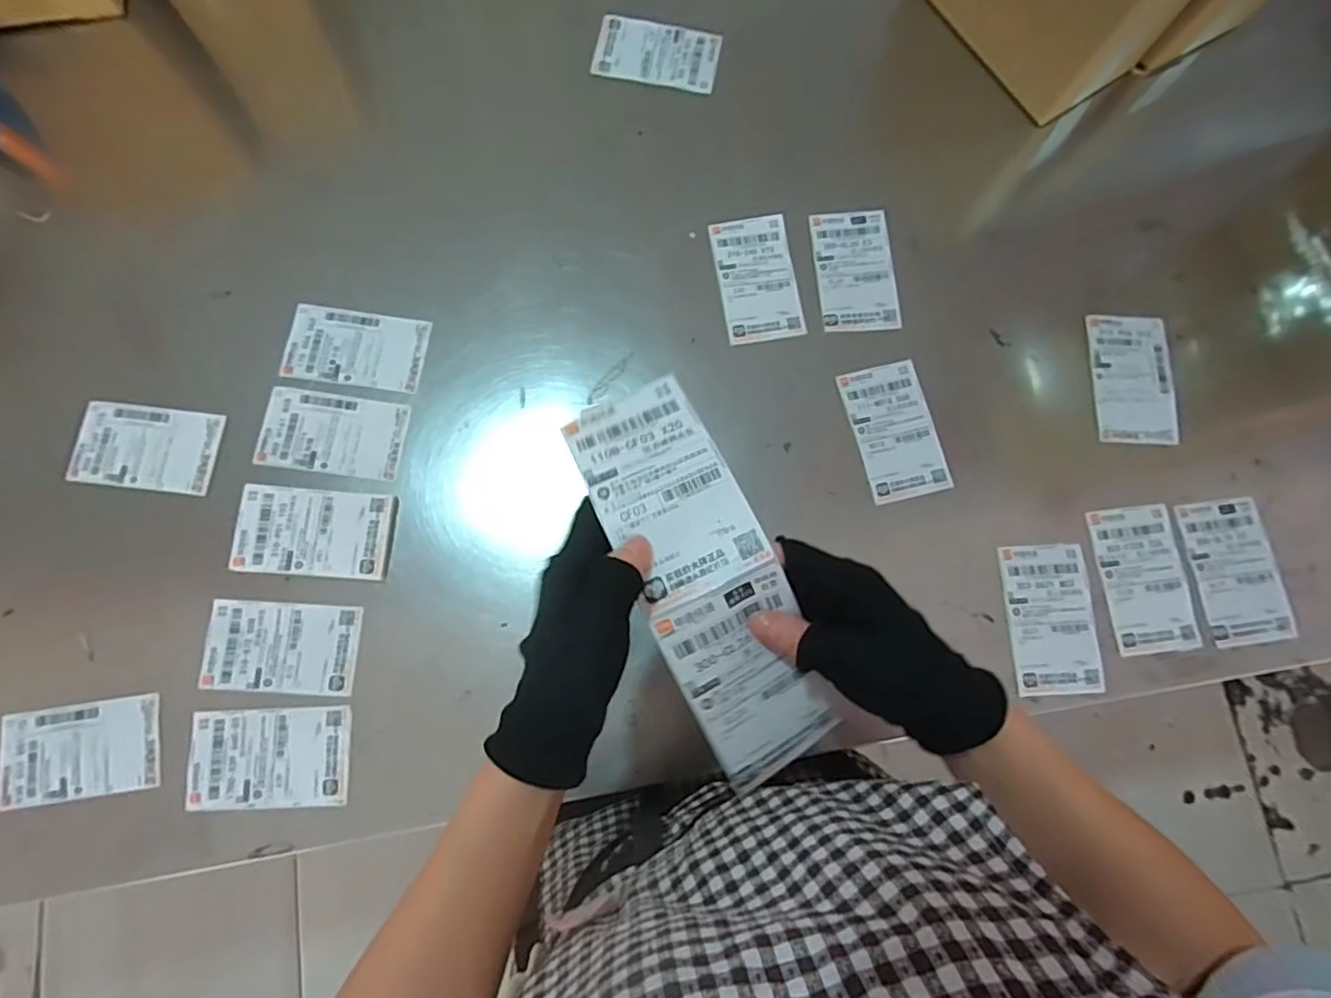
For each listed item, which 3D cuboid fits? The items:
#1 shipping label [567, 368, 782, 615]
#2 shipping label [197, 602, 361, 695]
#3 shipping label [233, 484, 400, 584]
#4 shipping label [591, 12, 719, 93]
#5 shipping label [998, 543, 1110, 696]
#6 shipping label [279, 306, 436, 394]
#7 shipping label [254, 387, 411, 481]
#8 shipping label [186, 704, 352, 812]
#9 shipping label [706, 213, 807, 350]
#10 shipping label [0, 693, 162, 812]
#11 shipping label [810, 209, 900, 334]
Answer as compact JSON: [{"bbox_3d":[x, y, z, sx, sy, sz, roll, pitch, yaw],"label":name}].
[{"bbox_3d":[-0.002,-0.007,0.340,0.073,0.027,0.125,-24,79,-7],"label":"shipping label"},{"bbox_3d":[-0.335,0.130,0.532,0.127,0.005,0.075,3,79,0],"label":"shipping label"},{"bbox_3d":[-0.313,0.030,0.546,0.132,0.014,0.077,4,79,0],"label":"shipping label"},{"bbox_3d":[-0.008,-0.484,0.662,0.131,0.004,0.074,12,82,0],"label":"shipping label"},{"bbox_3d":[0.347,0.107,0.546,0.074,0.006,0.130,-1,79,-1],"label":"shipping label"},{"bbox_3d":[-0.299,-0.146,0.591,0.128,0.009,0.076,6,79,0],"label":"shipping label"},{"bbox_3d":[-0.311,-0.061,0.570,0.126,0.009,0.076,7,79,0],"label":"shipping label"},{"bbox_3d":[-0.334,0.219,0.516,0.129,0.004,0.079,-2,79,-1],"label":"shipping label"},{"bbox_3d":[0.092,-0.221,0.611,0.077,0.005,0.129,-9,82,-2],"label":"shipping label"},{"bbox_3d":[-0.493,0.212,0.513,0.127,0.009,0.077,-8,79,-3],"label":"shipping label"},{"bbox_3d":[0.191,-0.231,0.615,0.075,0.008,0.131,-6,79,3],"label":"shipping label"}]

